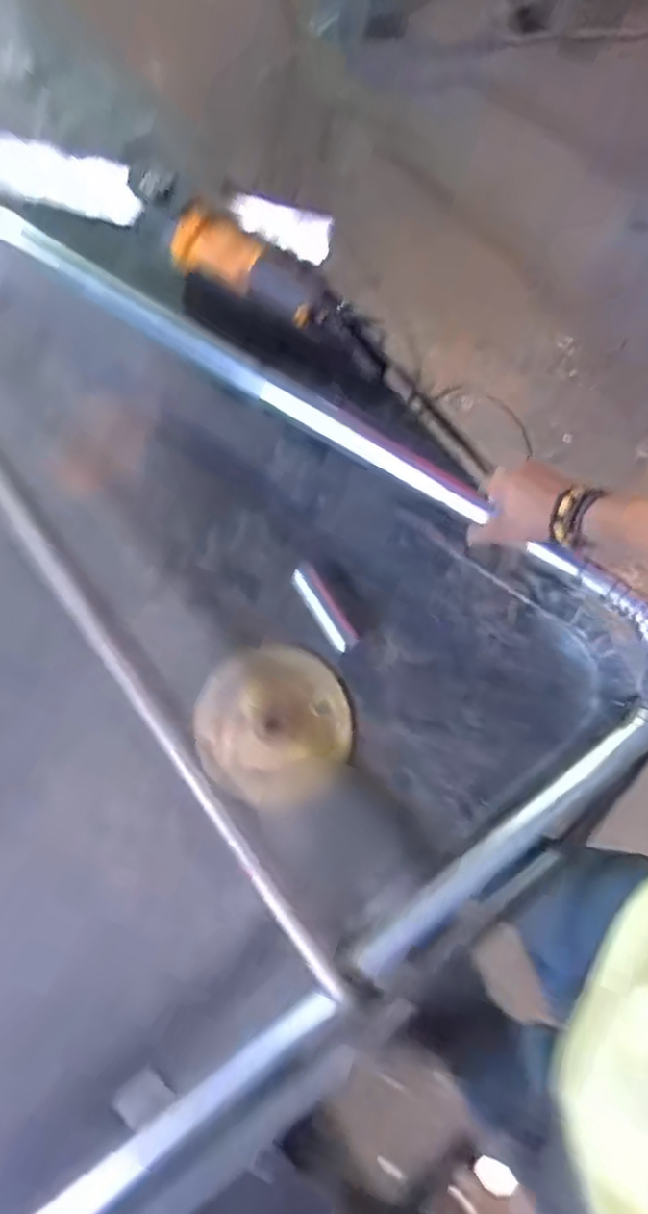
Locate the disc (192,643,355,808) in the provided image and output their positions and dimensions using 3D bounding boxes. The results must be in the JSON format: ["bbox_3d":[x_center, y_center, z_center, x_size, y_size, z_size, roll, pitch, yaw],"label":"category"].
[{"bbox_3d":[-0.058,0.132,0.757,0.178,0.019,0.173,1,76,-2],"label":"disc"}]

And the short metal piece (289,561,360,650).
[{"bbox_3d":[-0.001,-0.001,0.791,0.032,0.027,0.117,-33,79,-9],"label":"short metal piece"}]

